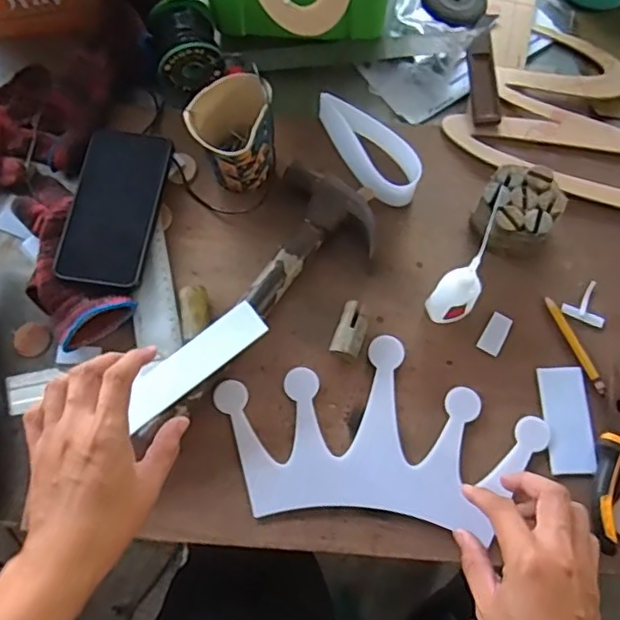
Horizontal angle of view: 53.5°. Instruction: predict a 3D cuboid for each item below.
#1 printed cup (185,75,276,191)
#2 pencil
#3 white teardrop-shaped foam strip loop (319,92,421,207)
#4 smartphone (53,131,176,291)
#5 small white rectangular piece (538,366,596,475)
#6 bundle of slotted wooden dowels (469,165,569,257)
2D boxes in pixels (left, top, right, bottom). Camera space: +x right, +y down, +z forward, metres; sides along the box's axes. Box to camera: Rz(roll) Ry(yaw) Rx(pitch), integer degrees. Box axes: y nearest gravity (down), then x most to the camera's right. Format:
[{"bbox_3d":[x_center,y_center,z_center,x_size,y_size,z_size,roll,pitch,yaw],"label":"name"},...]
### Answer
[{"bbox_3d":[-0.069,-0.158,0.579,0.073,0.098,0.079,0,71,0],"label":"printed cup"},{"bbox_3d":[0.242,0.031,0.560,0.011,0.010,0.097,-20,72,-7],"label":"pencil"},{"bbox_3d":[0.054,-0.159,0.618,0.044,0.055,0.132,-41,76,-13],"label":"white teardrop-shaped foam strip loop"},{"bbox_3d":[-0.184,-0.095,0.582,0.078,0.014,0.154,8,73,3],"label":"smartphone"},{"bbox_3d":[0.227,0.096,0.541,0.040,0.004,0.092,-3,69,7],"label":"small white rectangular piece"},{"bbox_3d":[0.194,-0.090,0.577,0.072,0.054,0.077,0,73,0],"label":"bundle of slotted wooden dowels"}]

